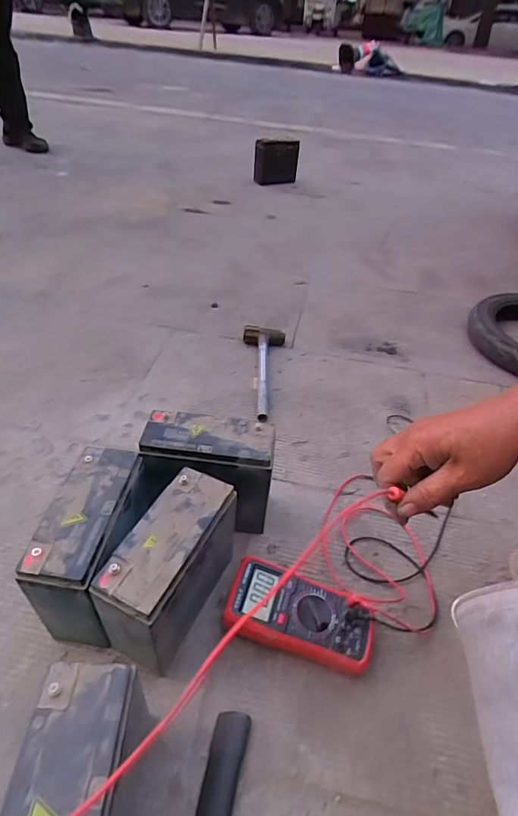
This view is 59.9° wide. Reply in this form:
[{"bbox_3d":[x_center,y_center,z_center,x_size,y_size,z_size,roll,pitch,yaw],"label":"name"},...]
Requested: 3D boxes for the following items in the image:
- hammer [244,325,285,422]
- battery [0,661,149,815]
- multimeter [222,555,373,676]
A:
[{"bbox_3d":[0.014,-0.085,0.974,0.093,0.036,0.304,3,43,-4],"label":"hammer"},{"bbox_3d":[-0.149,0.337,0.382,0.081,0.171,0.175,5,42,-2],"label":"battery"},{"bbox_3d":[0.050,0.261,0.571,0.181,0.052,0.094,14,43,8],"label":"multimeter"}]

